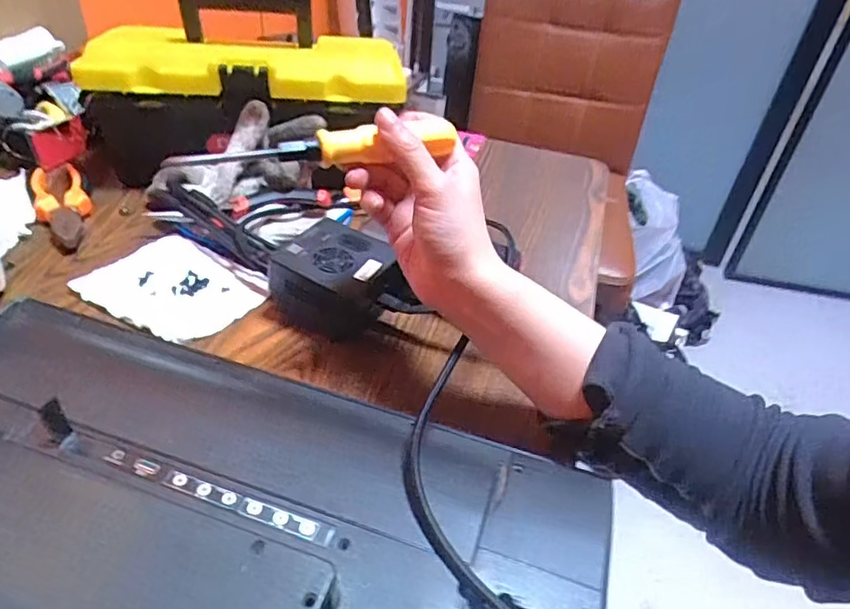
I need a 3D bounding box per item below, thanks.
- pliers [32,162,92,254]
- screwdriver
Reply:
[{"bbox_3d":[-0.338,-0.095,0.539,0.043,0.026,0.140,-19,45,-26],"label":"pliers"},{"bbox_3d":[-0.058,-0.085,0.317,0.155,0.019,0.025,-10,38,-12],"label":"screwdriver"}]

